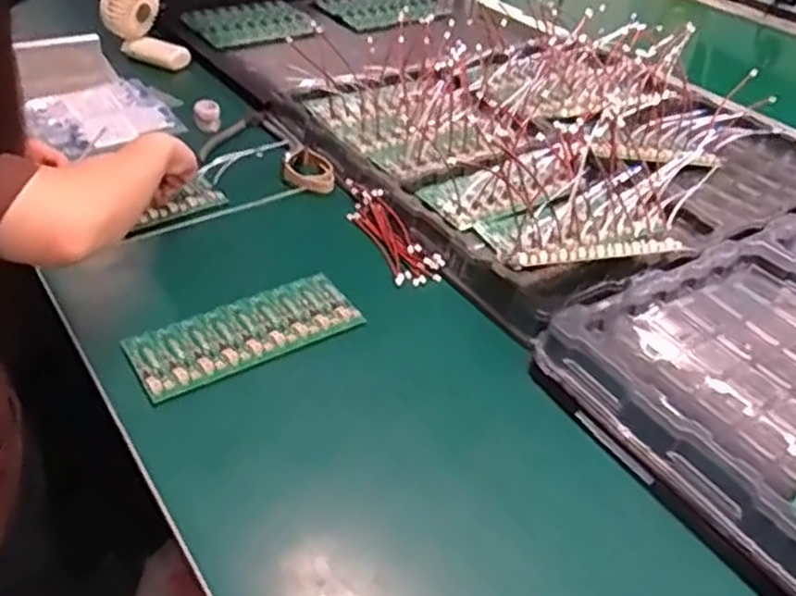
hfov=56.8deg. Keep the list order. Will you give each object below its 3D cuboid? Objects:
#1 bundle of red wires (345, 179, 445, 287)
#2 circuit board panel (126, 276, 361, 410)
[{"bbox_3d":[-0.015,-0.072,0.772,0.047,0.021,0.175,-17,44,-25],"label":"bundle of red wires"},{"bbox_3d":[-0.133,0.028,0.650,0.196,0.006,0.087,-20,45,-28],"label":"circuit board panel"}]

